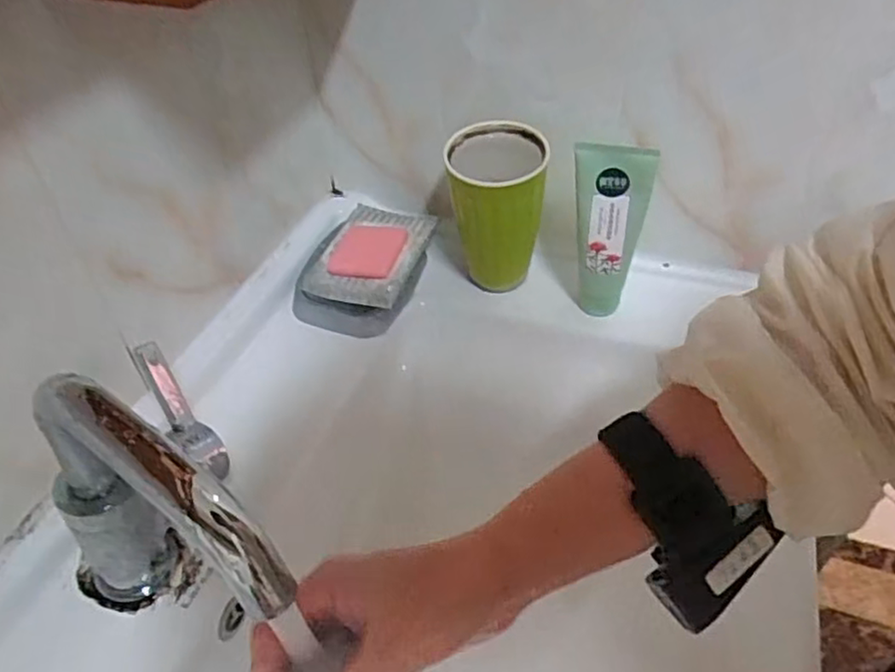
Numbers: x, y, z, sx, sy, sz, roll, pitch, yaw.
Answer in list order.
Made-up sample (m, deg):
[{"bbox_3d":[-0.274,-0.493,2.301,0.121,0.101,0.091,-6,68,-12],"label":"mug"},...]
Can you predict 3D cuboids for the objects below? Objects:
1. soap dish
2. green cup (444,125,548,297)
[{"bbox_3d":[-0.070,-0.063,0.605,0.100,0.050,0.125,12,45,14],"label":"soap dish"},{"bbox_3d":[0.040,-0.097,0.567,0.074,0.135,0.078,-1,44,1],"label":"green cup"}]

